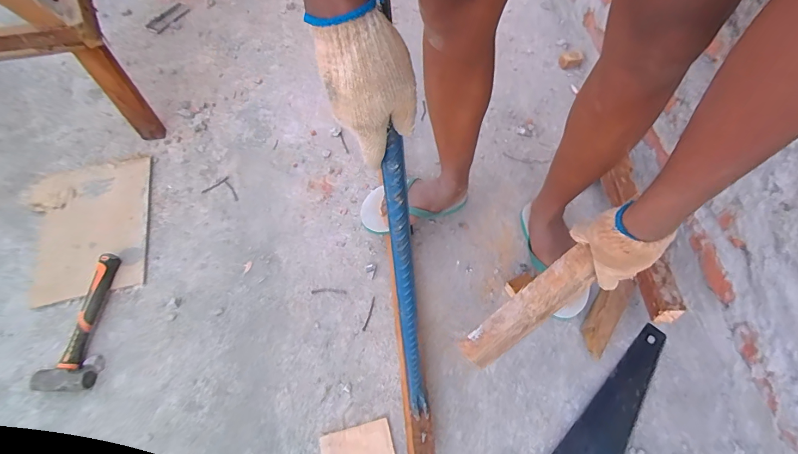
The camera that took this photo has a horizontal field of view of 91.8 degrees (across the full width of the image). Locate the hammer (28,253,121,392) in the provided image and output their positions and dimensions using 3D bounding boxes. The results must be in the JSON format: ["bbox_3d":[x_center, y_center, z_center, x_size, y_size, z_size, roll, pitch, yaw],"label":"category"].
[{"bbox_3d":[-0.650,0.187,0.798,0.094,0.053,0.286,-7,61,-1],"label":"hammer"}]

